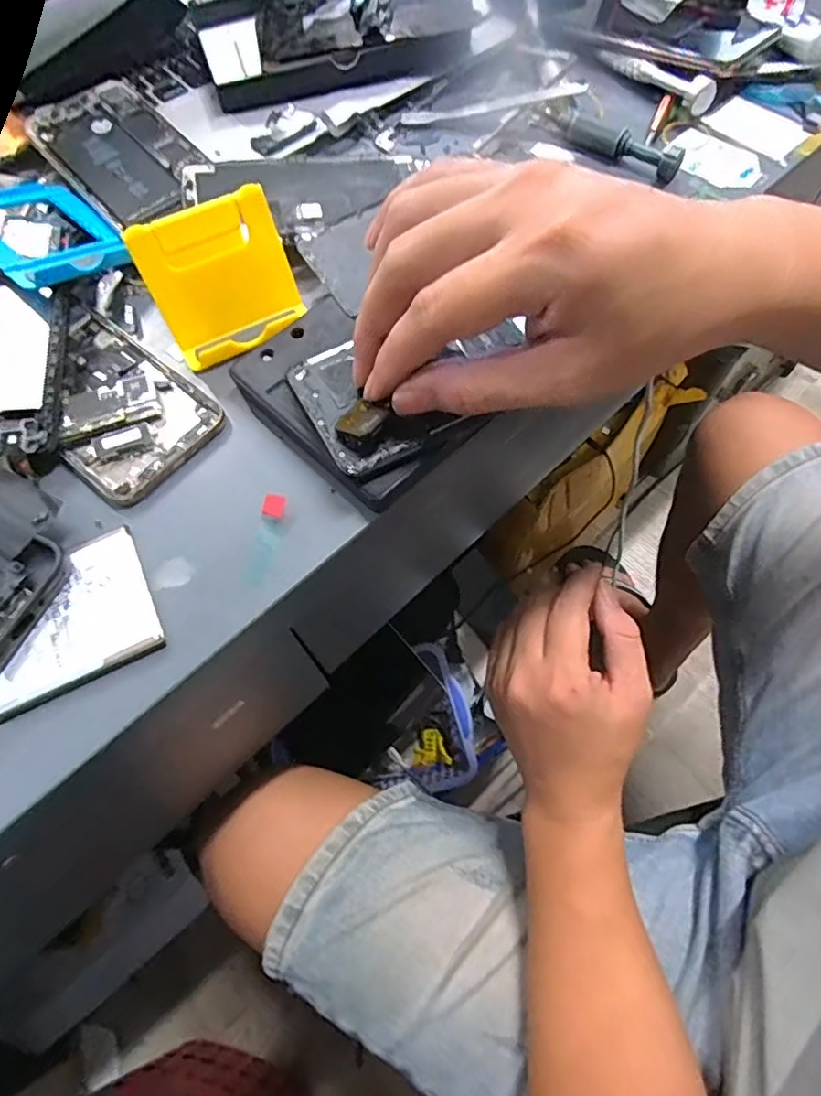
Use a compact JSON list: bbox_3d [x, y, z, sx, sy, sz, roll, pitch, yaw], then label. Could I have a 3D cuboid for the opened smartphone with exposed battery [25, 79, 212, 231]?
[{"bbox_3d":[-0.181,-0.249,0.356,0.073,0.008,0.134,-41,70,-15],"label":"opened smartphone with exposed battery"}]

